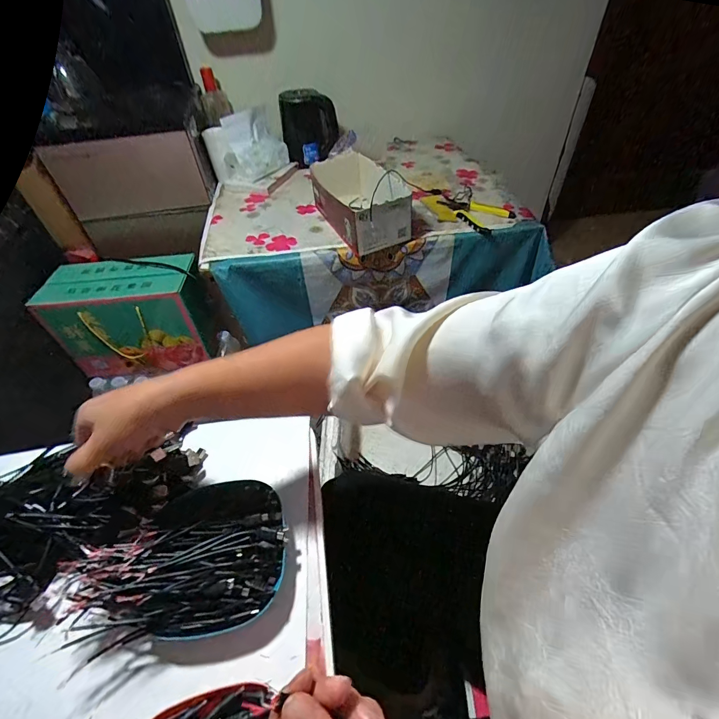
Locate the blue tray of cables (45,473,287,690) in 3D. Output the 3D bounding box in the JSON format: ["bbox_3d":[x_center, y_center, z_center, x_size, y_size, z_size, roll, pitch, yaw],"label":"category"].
[{"bbox_3d":[-0.167,0.194,0.367,0.186,0.059,0.134,-13,48,-9],"label":"blue tray of cables"}]

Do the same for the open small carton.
[{"bbox_3d":[0.001,-0.340,0.807,0.149,0.109,0.274,-19,49,-14],"label":"open small carton"}]

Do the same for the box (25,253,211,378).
[{"bbox_3d":[-0.553,-0.111,0.941,0.333,0.236,0.163,-5,47,-2],"label":"box"}]

